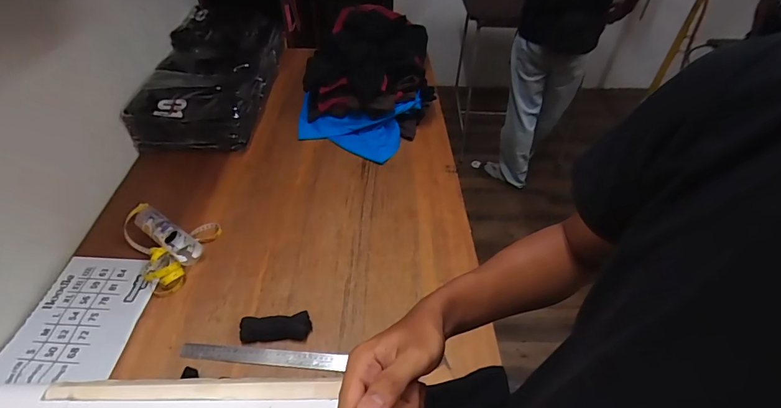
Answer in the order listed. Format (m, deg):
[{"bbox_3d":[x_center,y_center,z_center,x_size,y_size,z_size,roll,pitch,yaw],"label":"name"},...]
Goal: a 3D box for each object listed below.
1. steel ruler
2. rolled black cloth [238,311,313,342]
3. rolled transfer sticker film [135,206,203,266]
[{"bbox_3d":[-0.233,0.278,0.720,0.298,0.007,0.030,4,45,0],"label":"steel ruler"},{"bbox_3d":[-0.216,0.235,0.746,0.127,0.029,0.044,-3,45,-7],"label":"rolled black cloth"},{"bbox_3d":[-0.498,0.066,0.872,0.196,0.053,0.057,27,49,22],"label":"rolled transfer sticker film"}]

